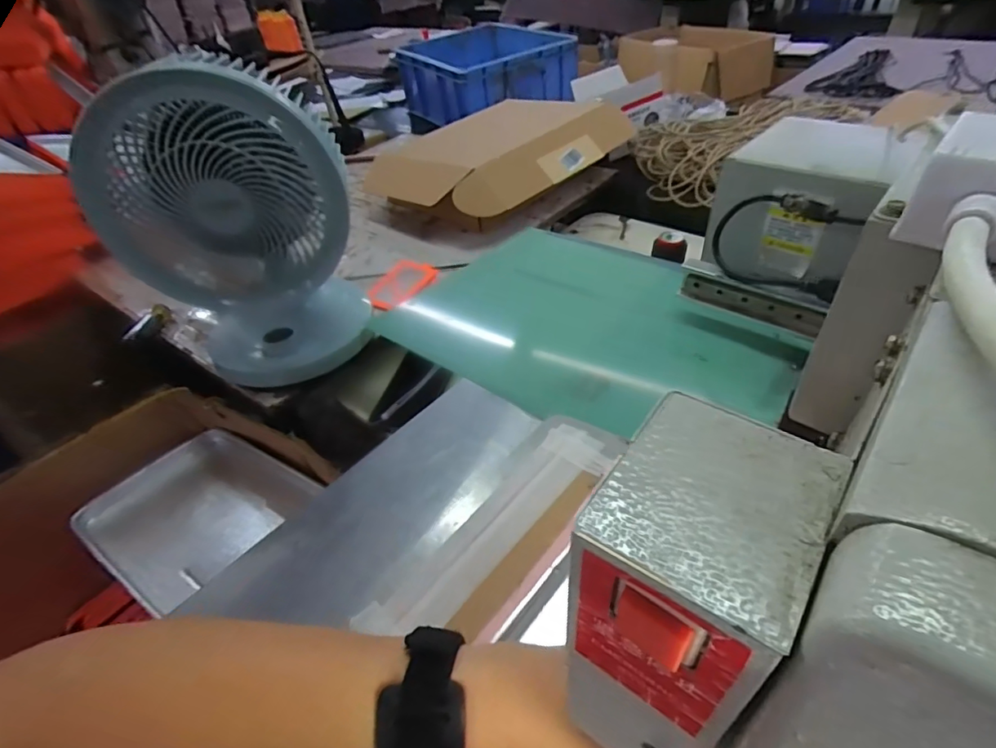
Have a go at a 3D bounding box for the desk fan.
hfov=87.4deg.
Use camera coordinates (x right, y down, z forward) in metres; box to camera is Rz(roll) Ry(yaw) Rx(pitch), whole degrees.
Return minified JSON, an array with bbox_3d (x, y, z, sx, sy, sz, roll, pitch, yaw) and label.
[{"bbox_3d":[-0.266,-0.134,0.553,0.214,0.322,0.145,-27,45,-22],"label":"desk fan"}]

